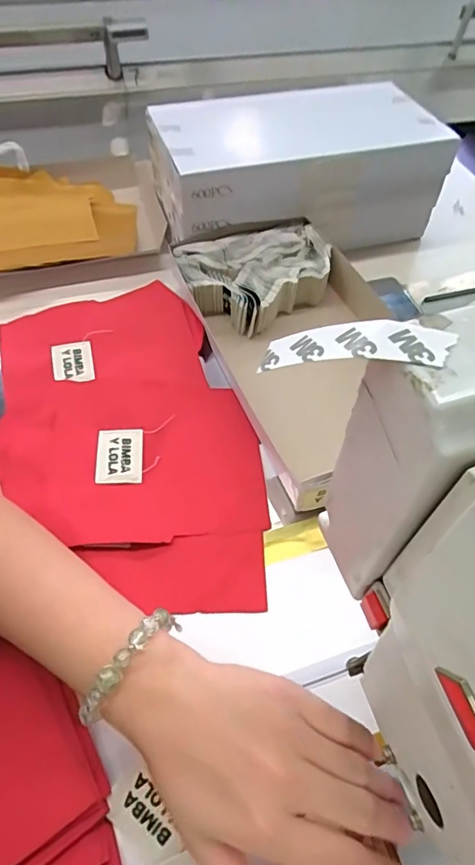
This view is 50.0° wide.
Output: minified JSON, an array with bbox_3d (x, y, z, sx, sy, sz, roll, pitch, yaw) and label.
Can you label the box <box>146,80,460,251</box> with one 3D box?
[{"bbox_3d":[0.068,-0.314,0.592,0.314,0.087,0.180,-16,57,-14],"label":"box"}]

